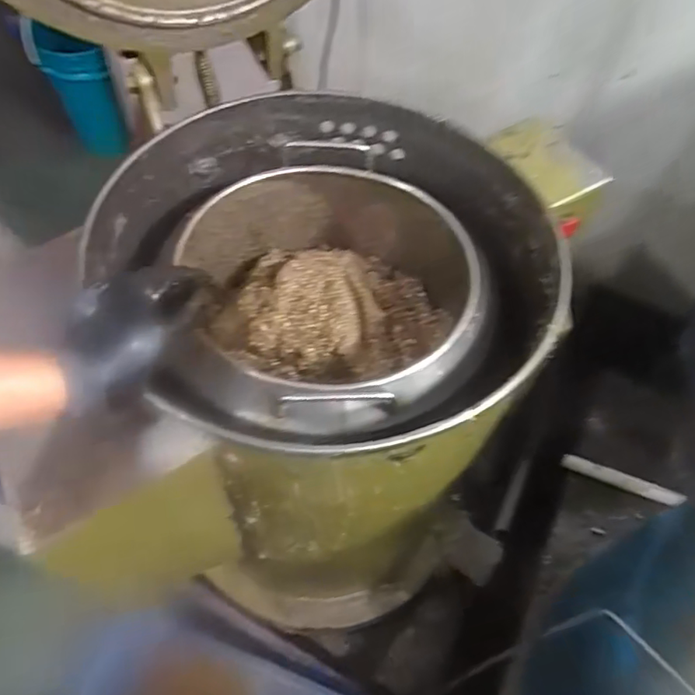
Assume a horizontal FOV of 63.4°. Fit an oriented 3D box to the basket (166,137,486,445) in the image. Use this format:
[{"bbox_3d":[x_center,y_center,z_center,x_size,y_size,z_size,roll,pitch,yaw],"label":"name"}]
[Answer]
[{"bbox_3d":[-0.023,-0.046,0.680,0.333,0.196,0.372,1,55,2],"label":"basket"}]

